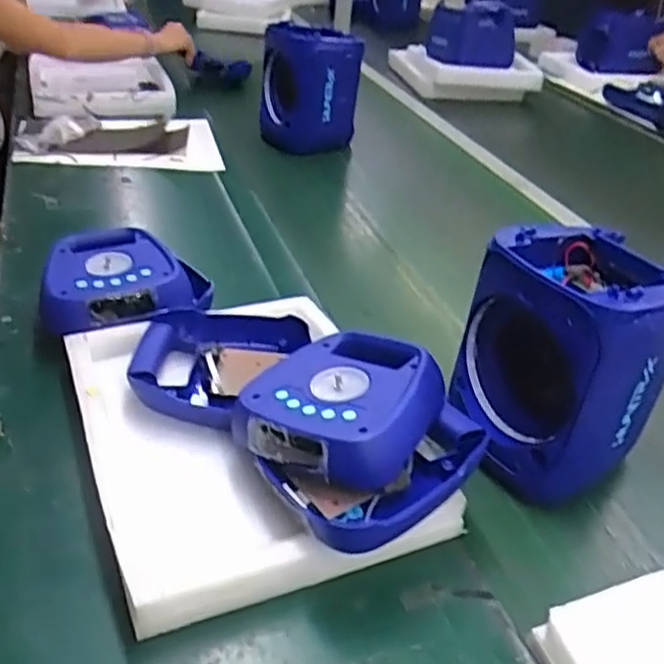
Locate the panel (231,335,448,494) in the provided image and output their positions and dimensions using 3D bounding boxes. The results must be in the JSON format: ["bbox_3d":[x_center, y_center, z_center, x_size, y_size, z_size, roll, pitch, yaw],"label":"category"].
[{"bbox_3d":[0.008,0.065,0.624,0.158,0.065,0.164,9,35,24],"label":"panel"}]

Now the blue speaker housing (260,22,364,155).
[{"bbox_3d":[-0.046,-0.471,1.389,0.198,0.234,0.143,10,32,-5],"label":"blue speaker housing"}]

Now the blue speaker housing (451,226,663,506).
[{"bbox_3d":[0.230,0.029,0.675,0.164,0.206,0.145,-6,36,-18],"label":"blue speaker housing"}]

